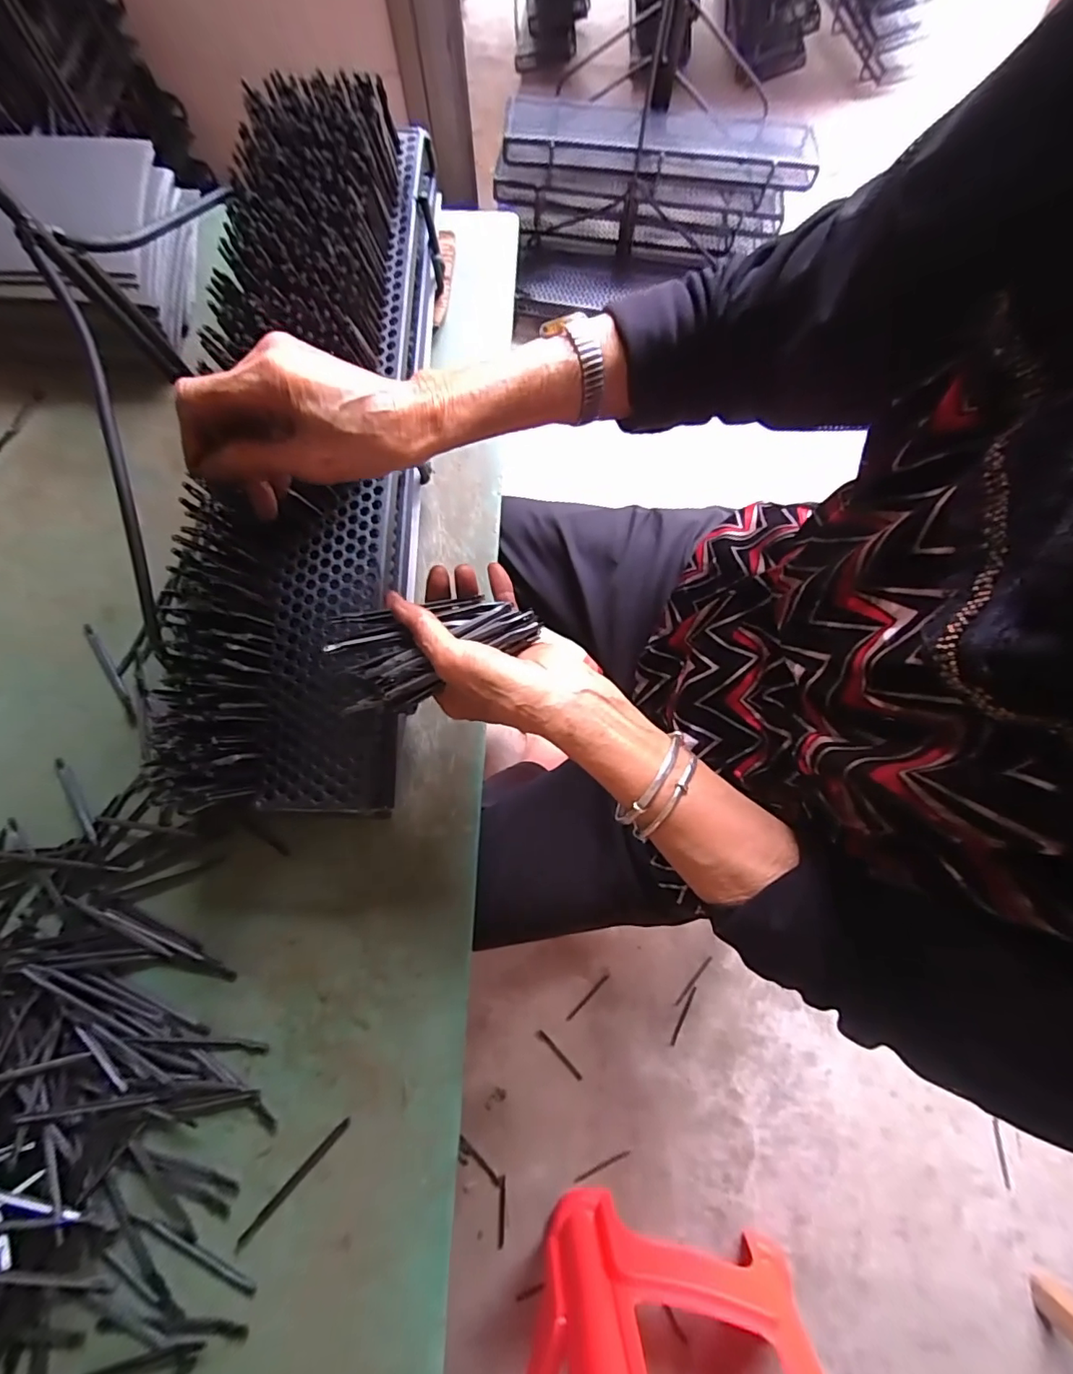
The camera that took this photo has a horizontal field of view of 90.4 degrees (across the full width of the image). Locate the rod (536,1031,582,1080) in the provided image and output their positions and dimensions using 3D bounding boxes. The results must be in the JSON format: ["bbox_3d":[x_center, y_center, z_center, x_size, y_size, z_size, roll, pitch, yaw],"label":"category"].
[{"bbox_3d":[0.040,0.638,0.922,0.013,0.010,0.106,-43,81,-11],"label":"rod"}]

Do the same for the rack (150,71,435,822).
[{"bbox_3d":[-0.166,-0.201,0.419,0.155,0.099,0.579,3,82,-1],"label":"rack"}]

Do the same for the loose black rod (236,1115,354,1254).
[{"bbox_3d":[-0.173,0.352,0.378,0.008,0.004,0.103,43,79,8],"label":"loose black rod"}]

